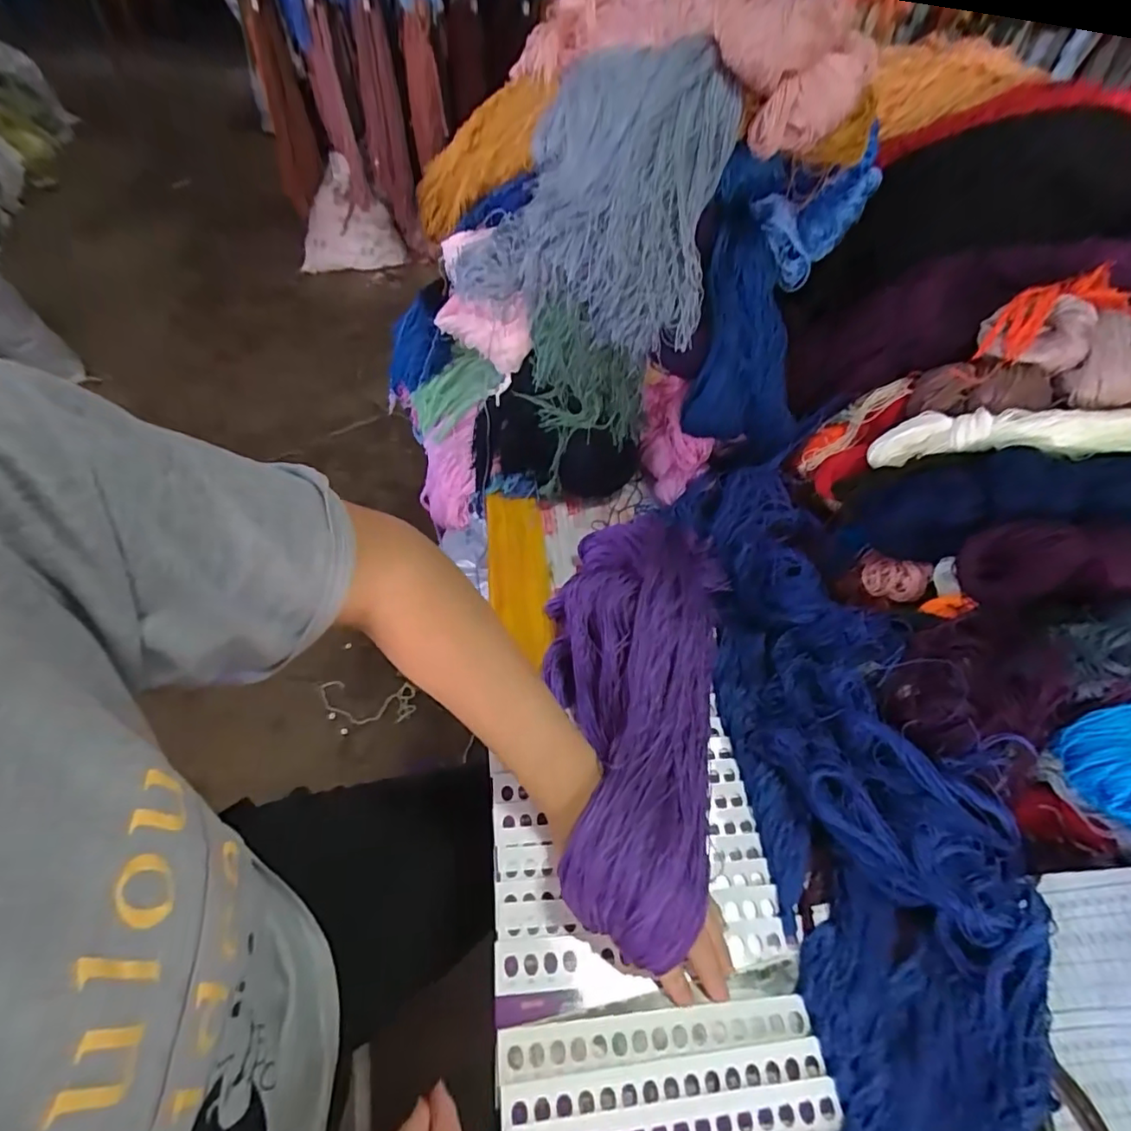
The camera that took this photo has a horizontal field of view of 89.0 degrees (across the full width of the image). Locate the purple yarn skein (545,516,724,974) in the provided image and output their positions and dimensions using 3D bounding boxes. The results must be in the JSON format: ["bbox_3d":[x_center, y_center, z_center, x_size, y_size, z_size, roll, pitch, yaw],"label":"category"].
[{"bbox_3d":[0.063,0.101,0.494,0.156,0.082,0.384,6,48,1],"label":"purple yarn skein"}]

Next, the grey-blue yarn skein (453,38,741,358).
[{"bbox_3d":[0.029,-0.347,0.540,0.226,0.182,0.164,12,51,6],"label":"grey-blue yarn skein"}]

